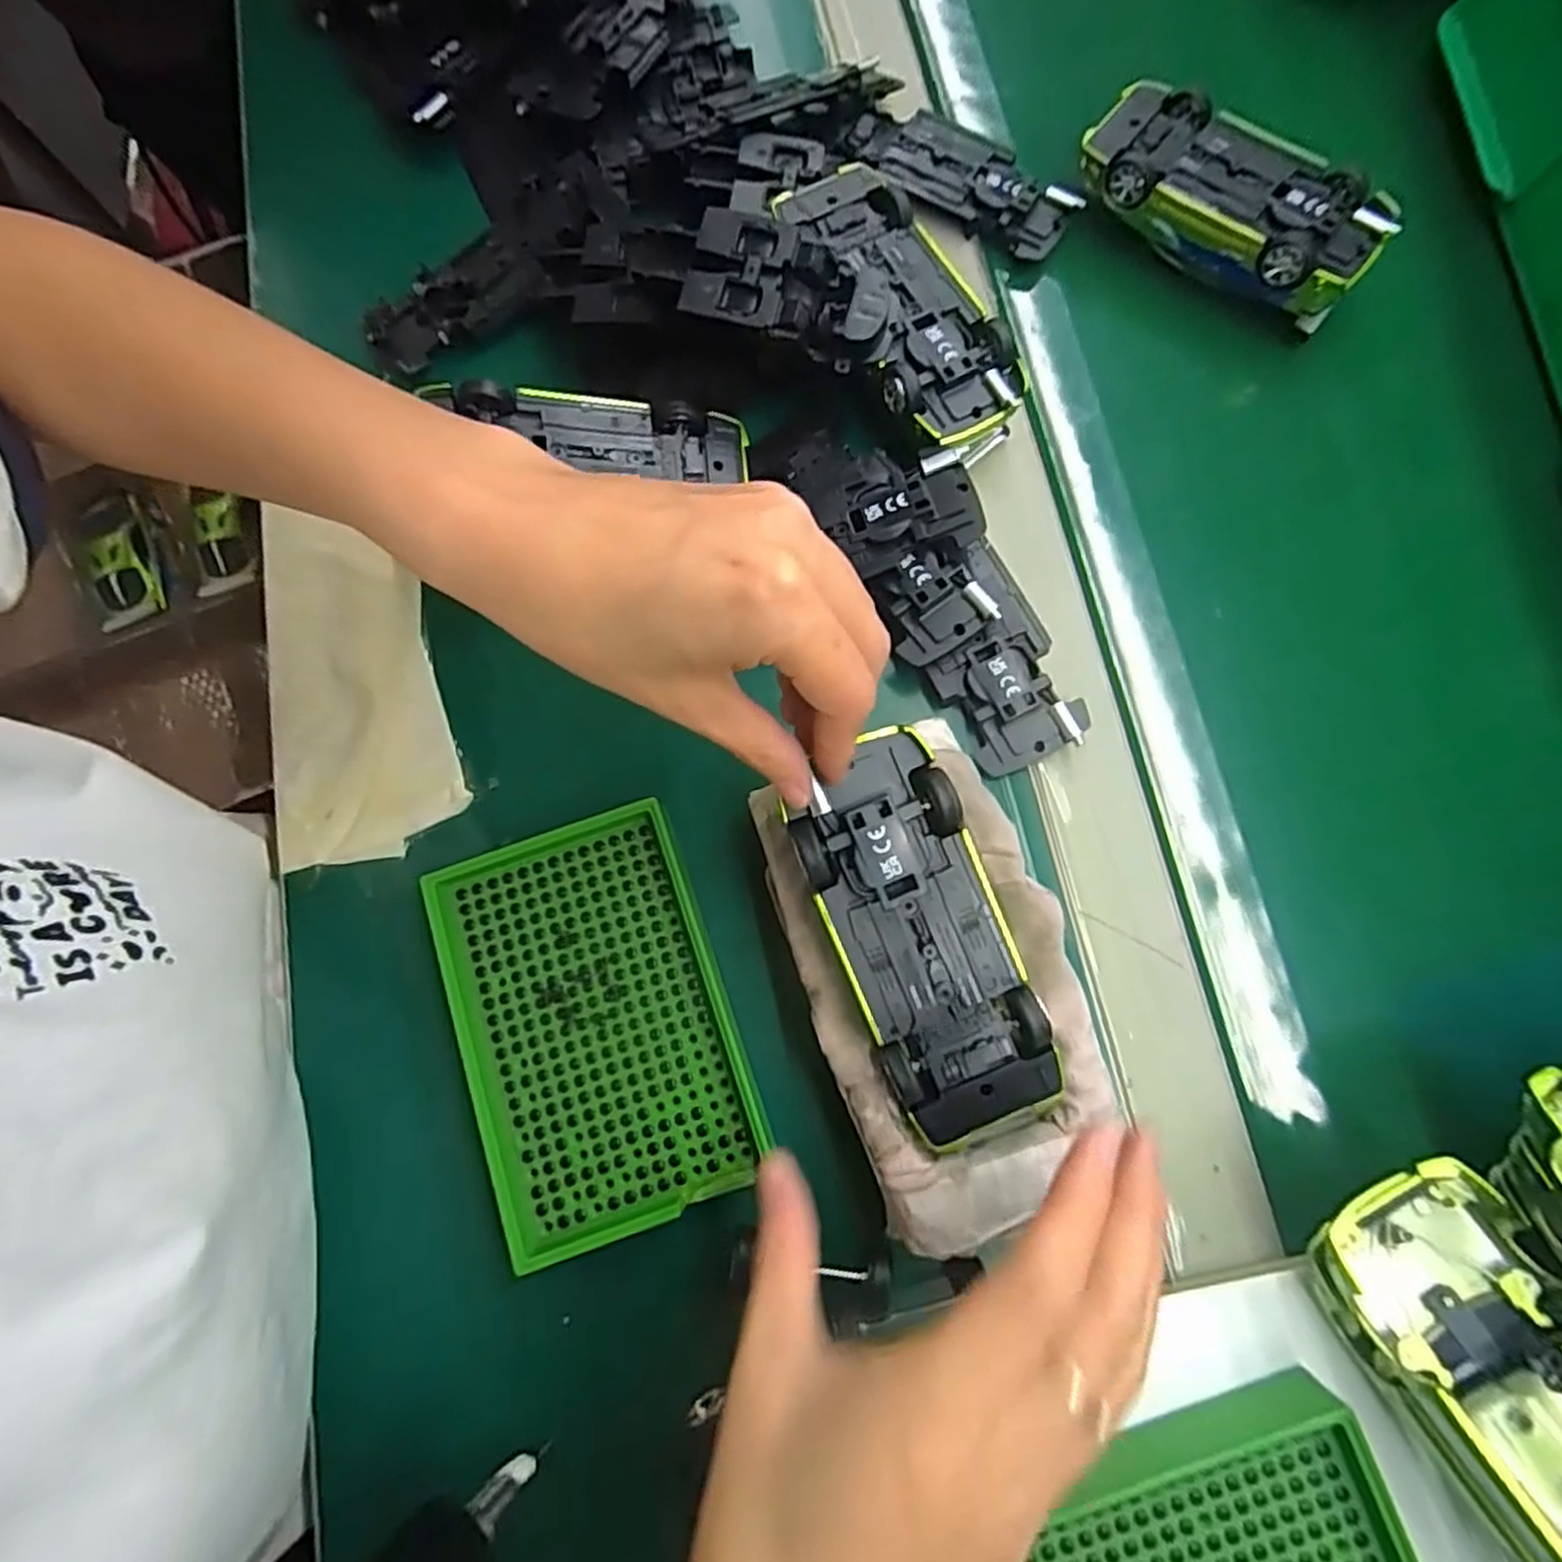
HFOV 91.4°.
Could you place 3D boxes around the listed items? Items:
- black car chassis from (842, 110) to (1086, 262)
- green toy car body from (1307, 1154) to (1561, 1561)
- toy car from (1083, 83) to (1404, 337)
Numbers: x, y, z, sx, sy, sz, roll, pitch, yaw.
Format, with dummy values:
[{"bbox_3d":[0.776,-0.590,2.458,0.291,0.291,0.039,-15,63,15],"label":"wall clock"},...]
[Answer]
[{"bbox_3d":[0.084,-0.282,0.359,0.106,0.017,0.041,33,80,8],"label":"black car chassis"},{"bbox_3d":[0.214,0.181,0.214,0.052,0.042,0.132,-29,64,-5],"label":"green toy car body"},{"bbox_3d":[0.198,-0.256,0.338,0.127,0.032,0.052,37,81,9],"label":"toy car"}]

